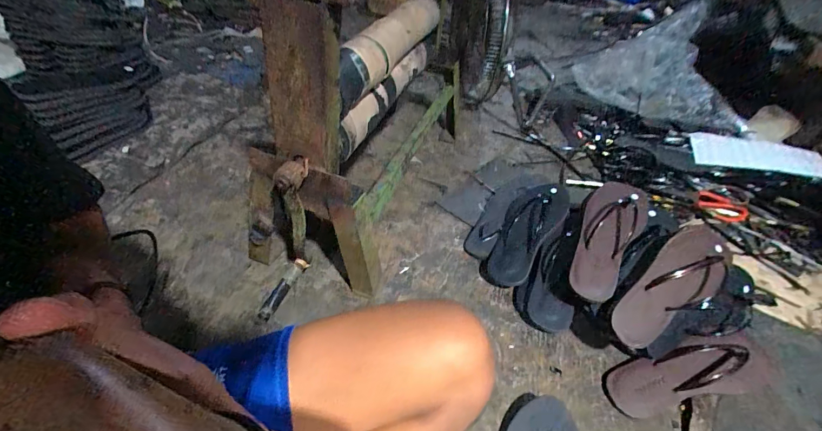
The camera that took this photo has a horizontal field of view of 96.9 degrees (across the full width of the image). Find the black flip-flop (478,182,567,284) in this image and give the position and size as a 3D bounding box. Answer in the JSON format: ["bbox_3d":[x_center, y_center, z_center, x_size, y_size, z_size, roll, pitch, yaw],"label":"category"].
[{"bbox_3d":[0.225,0.032,0.731,0.111,0.051,0.253,29,72,23],"label":"black flip-flop"}]

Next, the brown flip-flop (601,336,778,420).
[{"bbox_3d":[0.435,0.233,0.553,0.277,0.057,0.080,-6,45,-10],"label":"brown flip-flop"}]

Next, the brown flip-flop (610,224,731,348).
[{"bbox_3d":[0.403,0.102,0.564,0.254,0.055,0.094,-30,73,-13],"label":"brown flip-flop"}]

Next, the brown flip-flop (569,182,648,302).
[{"bbox_3d":[0.335,0.037,0.625,0.092,0.057,0.249,23,66,19],"label":"brown flip-flop"}]

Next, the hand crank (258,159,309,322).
[{"bbox_3d":[-0.184,0.033,0.557,0.034,0.247,0.089,15,16,8],"label":"hand crank"}]

